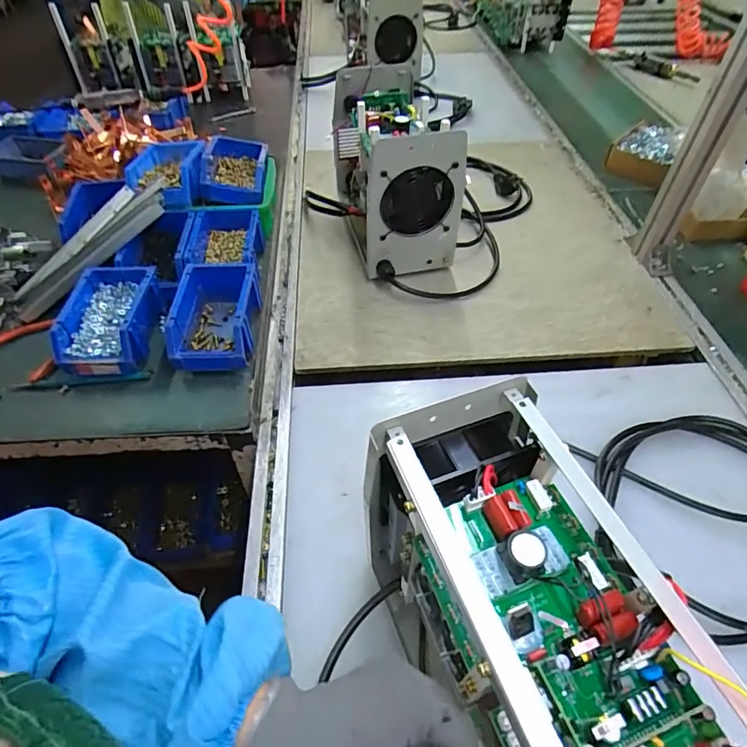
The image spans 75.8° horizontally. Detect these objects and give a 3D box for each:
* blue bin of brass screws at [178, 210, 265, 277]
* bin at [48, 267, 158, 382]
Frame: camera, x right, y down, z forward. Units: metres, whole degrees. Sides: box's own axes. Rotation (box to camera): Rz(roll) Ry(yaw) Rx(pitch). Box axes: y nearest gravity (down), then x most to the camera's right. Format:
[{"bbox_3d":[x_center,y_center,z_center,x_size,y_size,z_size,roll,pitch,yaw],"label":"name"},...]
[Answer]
[{"bbox_3d":[-0.245,-0.199,0.776,0.116,0.062,0.145,-6,49,-5],"label":"blue bin of brass screws"},{"bbox_3d":[-0.369,-0.075,0.671,0.107,0.063,0.159,-3,49,-3],"label":"bin"}]

